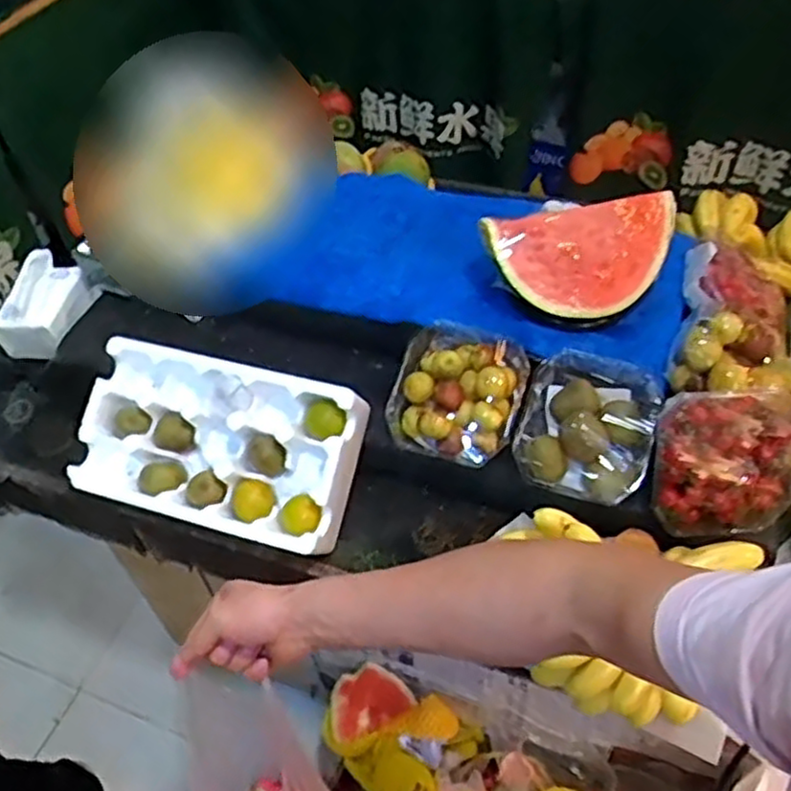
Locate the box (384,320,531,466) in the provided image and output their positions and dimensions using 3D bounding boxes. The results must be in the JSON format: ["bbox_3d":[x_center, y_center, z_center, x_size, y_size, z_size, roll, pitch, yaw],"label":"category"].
[{"bbox_3d":[0.070,-0.005,0.853,0.146,0.077,0.136,16,52,16],"label":"box"}]

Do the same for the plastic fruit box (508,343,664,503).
[{"bbox_3d":[0.207,0.032,0.811,0.142,0.071,0.143,17,52,17],"label":"plastic fruit box"}]

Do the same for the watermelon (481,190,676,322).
[{"bbox_3d":[0.221,-0.152,0.838,0.236,0.115,0.086,-13,50,-7],"label":"watermelon"}]

